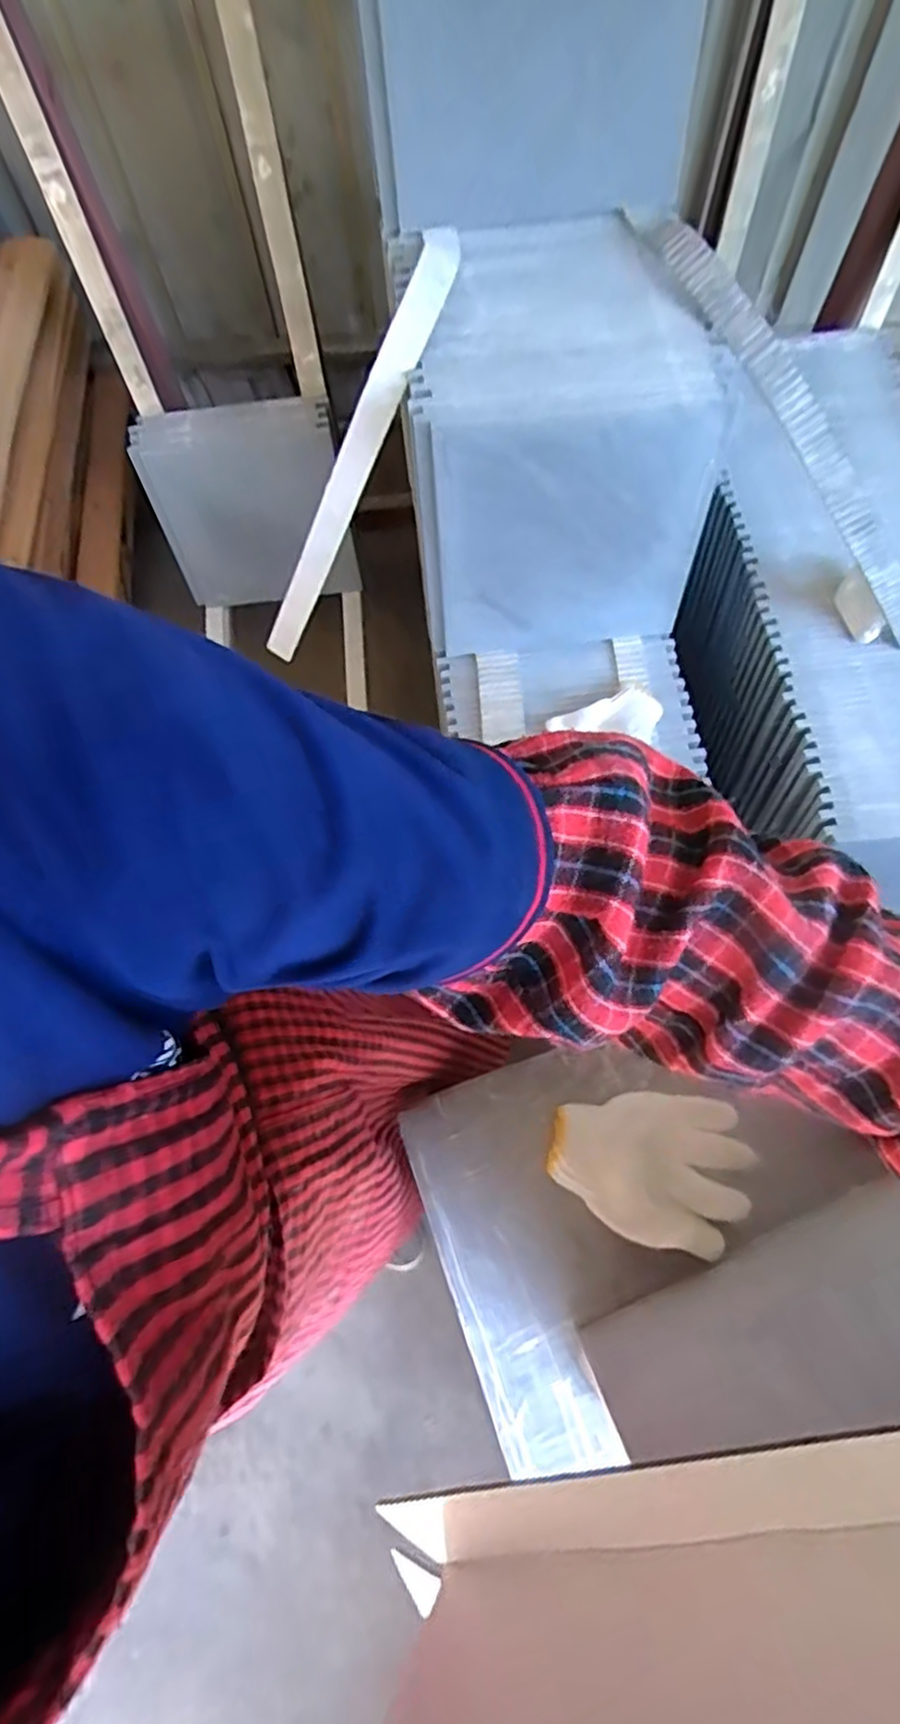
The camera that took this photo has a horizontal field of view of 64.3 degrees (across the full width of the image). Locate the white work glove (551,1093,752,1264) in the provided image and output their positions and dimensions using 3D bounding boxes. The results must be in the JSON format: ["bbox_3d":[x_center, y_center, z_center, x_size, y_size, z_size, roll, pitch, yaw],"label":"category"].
[{"bbox_3d":[0.165,0.251,0.596,0.156,0.028,0.118,9,70,5],"label":"white work glove"}]

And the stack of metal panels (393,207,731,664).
[{"bbox_3d":[0.109,-0.474,0.845,0.300,0.314,0.296,-8,70,-1],"label":"stack of metal panels"}]

